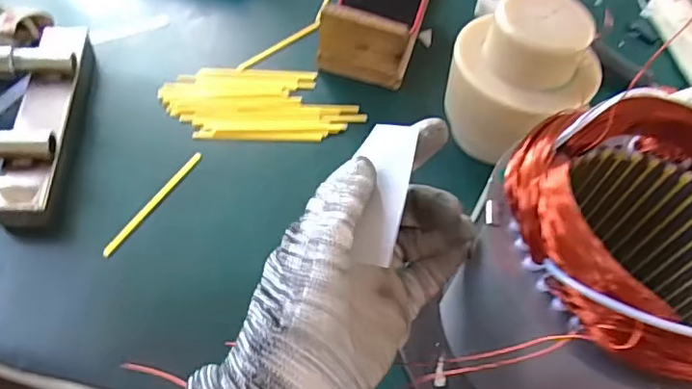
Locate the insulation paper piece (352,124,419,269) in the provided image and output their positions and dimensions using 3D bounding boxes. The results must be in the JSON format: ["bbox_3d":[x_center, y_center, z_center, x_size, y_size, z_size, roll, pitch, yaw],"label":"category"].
[{"bbox_3d":[0.015,-0.003,0.262,0.023,0.004,0.068,9,74,14],"label":"insulation paper piece"}]

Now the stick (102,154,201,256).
[{"bbox_3d":[-0.151,0.006,0.436,0.007,0.005,0.110,26,58,13],"label":"stick"}]

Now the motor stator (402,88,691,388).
[{"bbox_3d":[0.131,0.061,0.308,0.134,0.171,0.153,36,60,19],"label":"motor stator"}]

